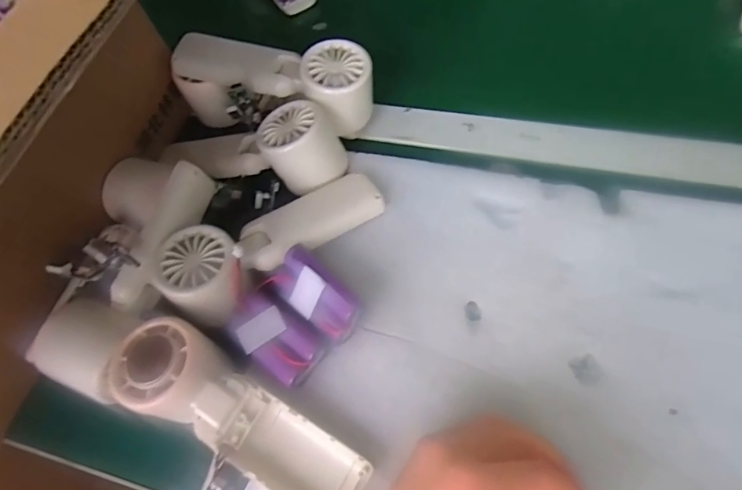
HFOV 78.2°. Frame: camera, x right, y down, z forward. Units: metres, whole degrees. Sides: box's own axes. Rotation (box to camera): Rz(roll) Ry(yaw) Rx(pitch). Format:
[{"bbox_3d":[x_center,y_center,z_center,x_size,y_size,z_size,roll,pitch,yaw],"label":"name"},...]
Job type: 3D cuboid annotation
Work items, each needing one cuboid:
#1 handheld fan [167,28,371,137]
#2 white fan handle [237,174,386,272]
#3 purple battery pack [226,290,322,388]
[{"bbox_3d":[-0.084,-0.130,0.376,0.169,0.057,0.060,7,64,13],"label":"handheld fan"},{"bbox_3d":[-0.043,-0.019,0.333,0.108,0.018,0.035,-30,62,-7],"label":"white fan handle"},{"bbox_3d":[-0.064,0.063,0.299,0.061,0.017,0.032,34,73,23],"label":"purple battery pack"}]

